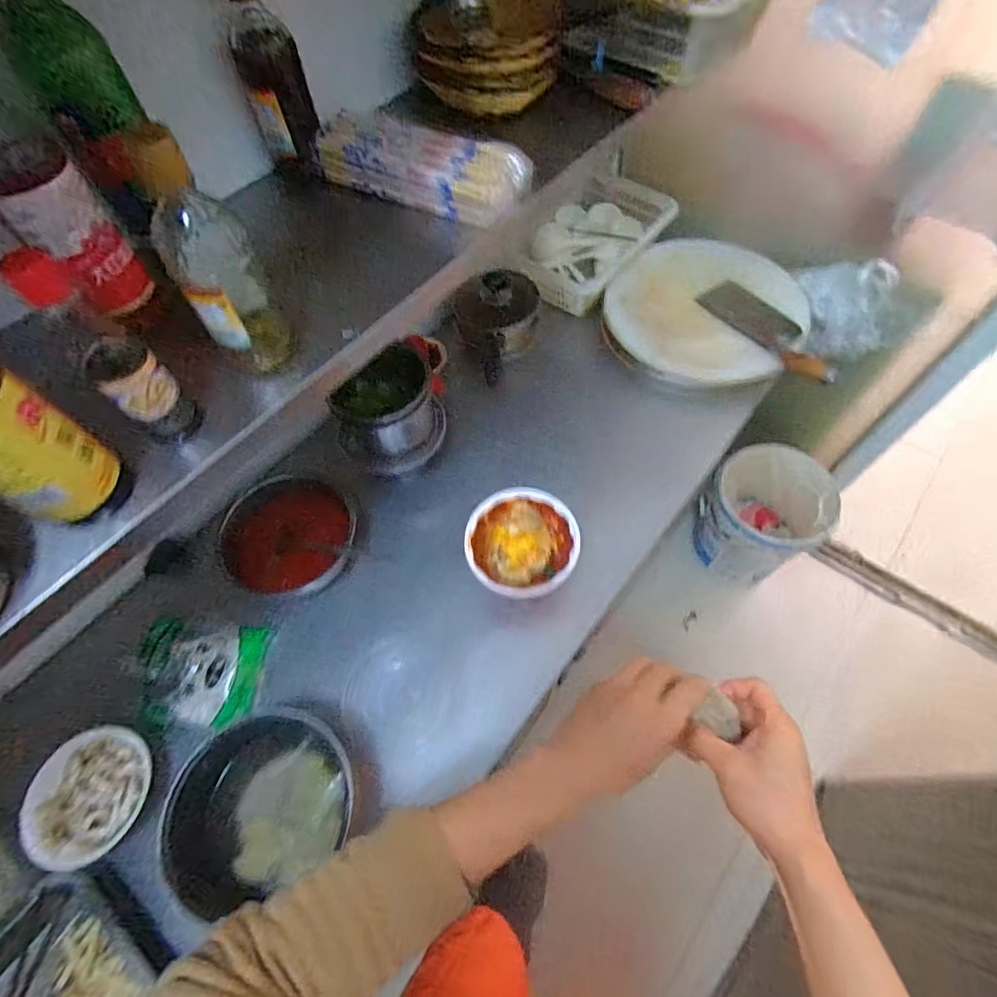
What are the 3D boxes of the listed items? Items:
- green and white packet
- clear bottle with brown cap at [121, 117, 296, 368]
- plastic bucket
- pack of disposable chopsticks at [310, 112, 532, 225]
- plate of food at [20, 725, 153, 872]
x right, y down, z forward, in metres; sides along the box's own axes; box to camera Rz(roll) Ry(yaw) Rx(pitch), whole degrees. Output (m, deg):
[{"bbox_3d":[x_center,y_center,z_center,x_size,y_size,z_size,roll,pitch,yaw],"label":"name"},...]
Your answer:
[{"bbox_3d":[-0.418,0.242,0.726,0.162,0.048,0.143,3,62,5],"label":"green and white packet"},{"bbox_3d":[-0.235,-0.179,0.440,0.062,0.165,0.070,5,62,6],"label":"clear bottle with brown cap"},{"bbox_3d":[0.738,0.064,1.487,0.302,0.322,0.288,-1,61,2],"label":"plastic bucket"},{"bbox_3d":[-0.086,-0.381,0.598,0.251,0.054,0.084,23,65,15],"label":"pack of disposable chopsticks"},{"bbox_3d":[-0.511,0.371,0.652,0.137,0.033,0.149,-1,61,2],"label":"plate of food"}]

